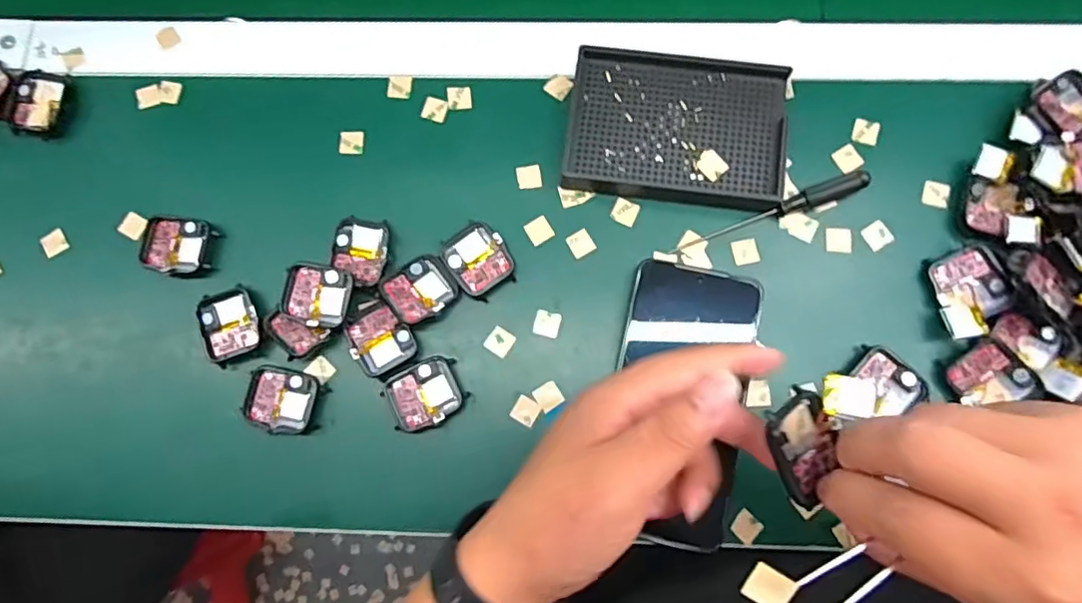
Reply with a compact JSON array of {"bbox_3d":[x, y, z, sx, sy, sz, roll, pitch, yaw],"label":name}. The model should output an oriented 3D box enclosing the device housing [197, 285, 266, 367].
[{"bbox_3d":[-0.197,0.015,0.368,0.037,0.010,0.043,-18,80,-2],"label":"device housing"}]

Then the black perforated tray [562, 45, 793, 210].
[{"bbox_3d":[0.087,-0.113,0.379,0.134,0.022,0.092,8,80,3],"label":"black perforated tray"}]

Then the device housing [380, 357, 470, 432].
[{"bbox_3d":[-0.071,0.057,0.360,0.045,0.010,0.039,-26,80,-3],"label":"device housing"}]

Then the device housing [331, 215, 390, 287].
[{"bbox_3d":[-0.115,-0.032,0.373,0.036,0.014,0.044,1,79,2],"label":"device housing"}]

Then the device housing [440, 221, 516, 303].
[{"bbox_3d":[-0.040,-0.027,0.372,0.037,0.010,0.045,-36,81,-5],"label":"device housing"}]

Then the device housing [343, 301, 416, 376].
[{"bbox_3d":[-0.100,0.022,0.363,0.036,0.007,0.042,-32,80,-5],"label":"device housing"}]

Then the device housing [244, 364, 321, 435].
[{"bbox_3d":[-0.162,0.061,0.363,0.042,0.009,0.038,14,80,4],"label":"device housing"}]

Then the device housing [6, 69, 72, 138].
[{"bbox_3d":[-0.345,-0.136,0.401,0.039,0.008,0.047,5,80,2],"label":"device housing"}]

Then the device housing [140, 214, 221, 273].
[{"bbox_3d":[-0.237,-0.037,0.382,0.045,0.010,0.037,8,80,3],"label":"device housing"}]

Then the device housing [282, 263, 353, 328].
[{"bbox_3d":[-0.139,-0.004,0.365,0.041,0.014,0.038,0,79,1],"label":"device housing"}]

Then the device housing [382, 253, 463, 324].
[{"bbox_3d":[-0.075,-0.008,0.366,0.040,0.011,0.037,-39,81,-6],"label":"device housing"}]

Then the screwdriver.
[{"bbox_3d":[0.145,-0.057,0.368,0.126,0.018,0.011,-18,80,-2],"label":"screwdriver"}]

